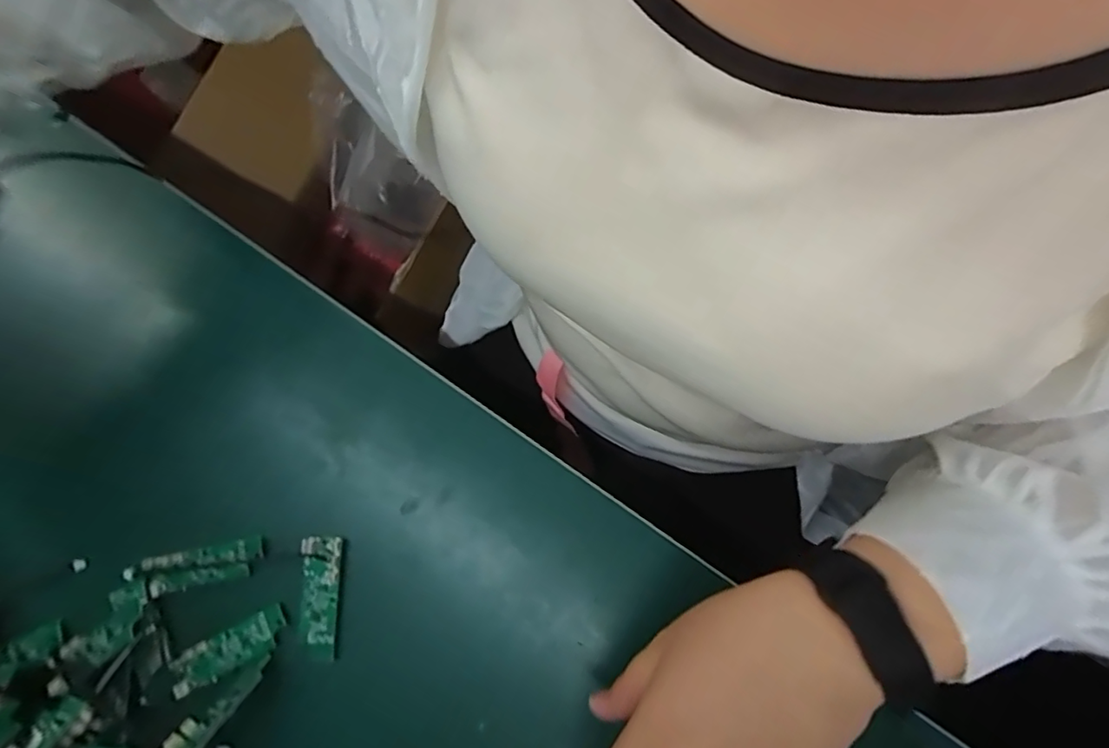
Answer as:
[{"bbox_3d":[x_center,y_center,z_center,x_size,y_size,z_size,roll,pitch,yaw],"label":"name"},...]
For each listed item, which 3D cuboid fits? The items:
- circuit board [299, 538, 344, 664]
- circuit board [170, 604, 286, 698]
[{"bbox_3d":[-0.142,0.135,0.342,0.022,0.012,0.069,-2,77,2],"label":"circuit board"},{"bbox_3d":[-0.193,0.164,0.337,0.067,0.004,0.021,-29,78,-4],"label":"circuit board"}]

